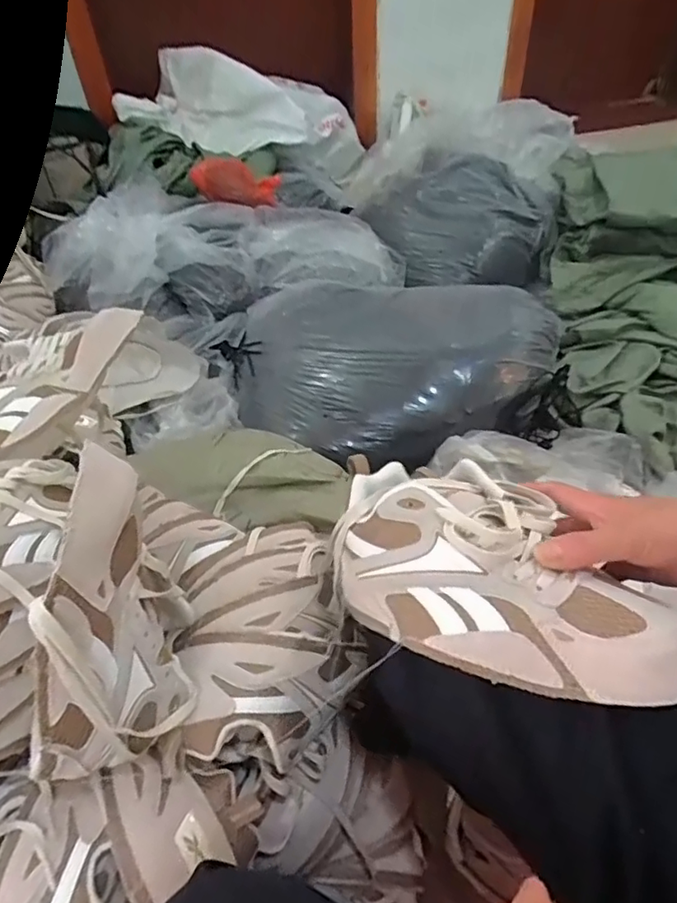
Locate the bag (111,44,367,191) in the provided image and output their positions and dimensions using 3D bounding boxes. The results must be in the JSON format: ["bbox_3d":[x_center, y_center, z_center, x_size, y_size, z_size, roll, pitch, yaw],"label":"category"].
[{"bbox_3d":[-0.256,-0.965,1.647,0.672,0.228,0.272,12,46,-8],"label":"bag"}]

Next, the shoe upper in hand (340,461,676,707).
[{"bbox_3d":[0.111,0.071,0.382,0.231,0.059,0.144,16,49,18],"label":"shoe upper in hand"}]

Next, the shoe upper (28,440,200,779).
[{"bbox_3d":[-0.137,0.113,0.364,0.069,0.188,0.151,8,47,11],"label":"shoe upper"}]

